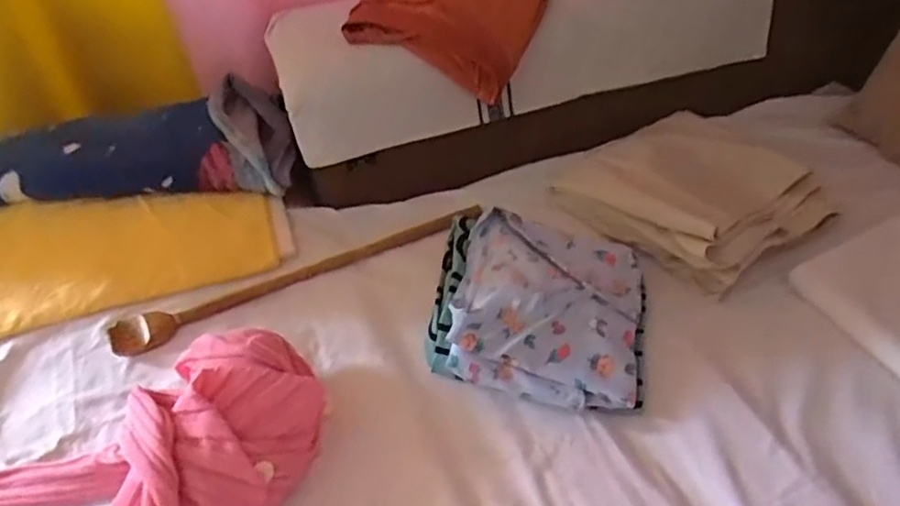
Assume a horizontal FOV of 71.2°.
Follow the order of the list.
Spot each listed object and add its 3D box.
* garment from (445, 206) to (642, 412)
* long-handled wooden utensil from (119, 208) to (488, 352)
[{"bbox_3d":[0.102,0.061,0.670,0.204,0.065,0.198,11,47,7],"label":"garment"},{"bbox_3d":[-0.155,0.013,0.727,0.441,0.017,0.039,-22,52,-22],"label":"long-handled wooden utensil"}]

